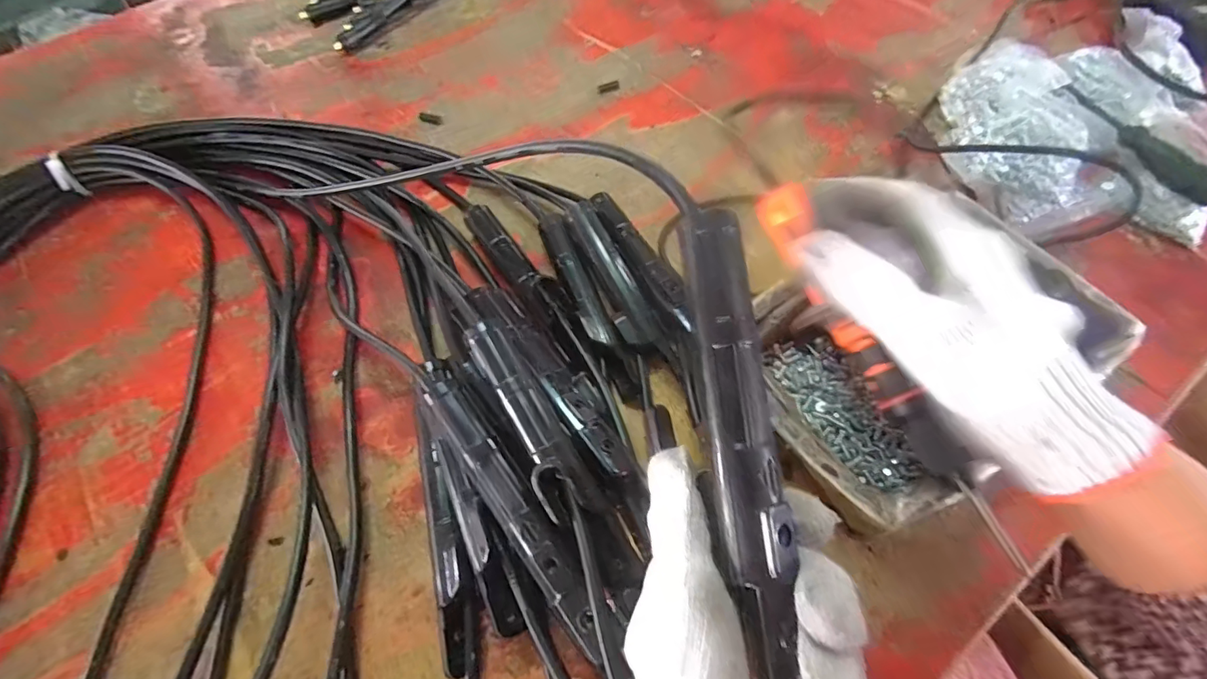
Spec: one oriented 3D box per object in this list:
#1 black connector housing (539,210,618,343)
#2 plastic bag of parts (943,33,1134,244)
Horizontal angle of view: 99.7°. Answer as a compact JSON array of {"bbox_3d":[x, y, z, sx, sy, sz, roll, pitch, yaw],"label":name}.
[{"bbox_3d":[-0.026,-0.054,0.453,0.024,0.022,0.146,-20,61,-8],"label":"black connector housing"},{"bbox_3d":[0.402,-0.216,0.504,0.135,0.040,0.235,-8,60,-1],"label":"plastic bag of parts"}]

